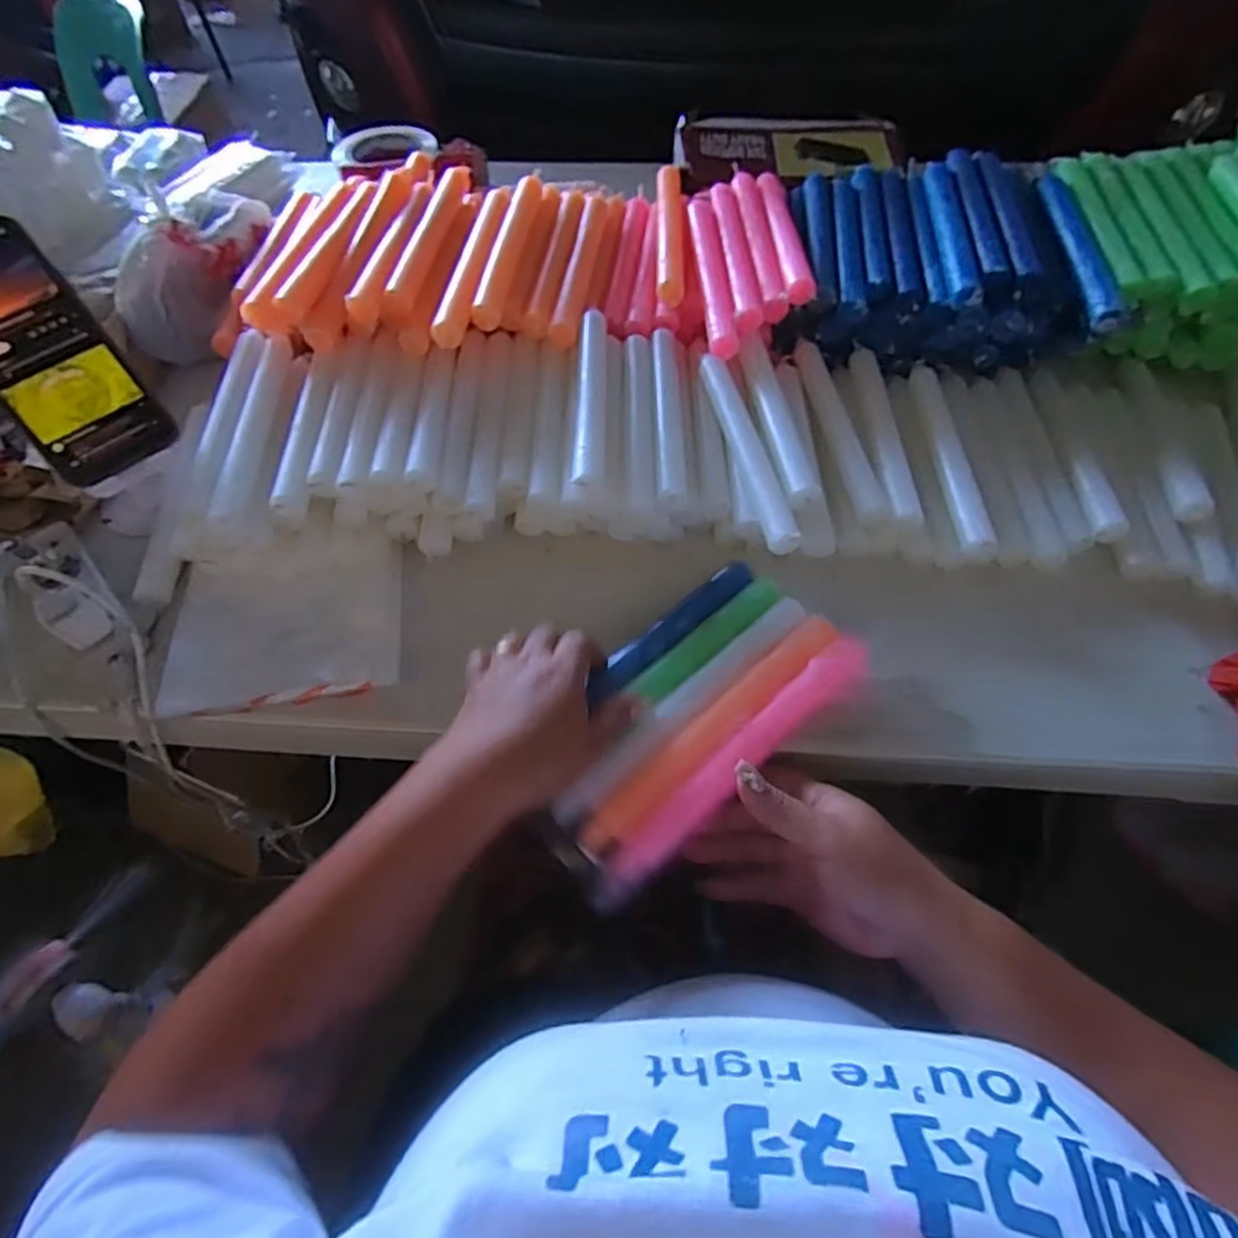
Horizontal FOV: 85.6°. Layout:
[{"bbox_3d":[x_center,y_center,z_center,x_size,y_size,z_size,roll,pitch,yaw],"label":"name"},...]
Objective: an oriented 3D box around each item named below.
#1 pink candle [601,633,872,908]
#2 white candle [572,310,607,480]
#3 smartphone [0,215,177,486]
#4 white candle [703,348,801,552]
[{"bbox_3d":[0.071,0.086,0.397,0.216,0.030,0.027,-38,64,-19],"label":"pink candle"},{"bbox_3d":[-0.020,-0.170,0.502,0.022,0.025,0.196,-2,58,2],"label":"white candle"},{"bbox_3d":[-0.383,-0.175,0.442,0.077,0.160,0.015,-36,19,-15],"label":"smartphone"},{"bbox_3d":[0.094,-0.128,0.487,0.023,0.021,0.197,-9,58,-2],"label":"white candle"}]

